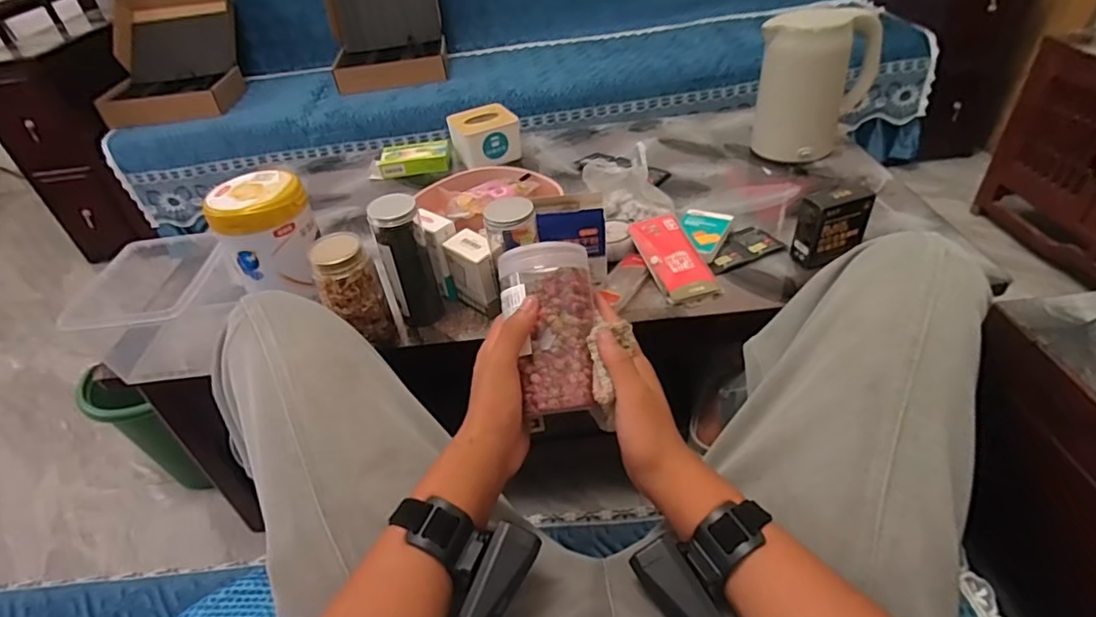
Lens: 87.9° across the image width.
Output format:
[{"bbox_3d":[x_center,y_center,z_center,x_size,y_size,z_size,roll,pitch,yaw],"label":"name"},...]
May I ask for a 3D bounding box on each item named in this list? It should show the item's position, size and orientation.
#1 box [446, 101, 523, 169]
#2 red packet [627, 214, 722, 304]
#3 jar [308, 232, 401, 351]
[{"bbox_3d":[-0.129,-0.361,1.197,0.128,0.088,0.120,-23,42,-19],"label":"box"},{"bbox_3d":[0.186,-0.076,0.845,0.081,0.018,0.167,-15,55,-11],"label":"red packet"},{"bbox_3d":[-0.256,-0.018,0.762,0.067,0.166,0.070,-4,39,3],"label":"jar"}]

